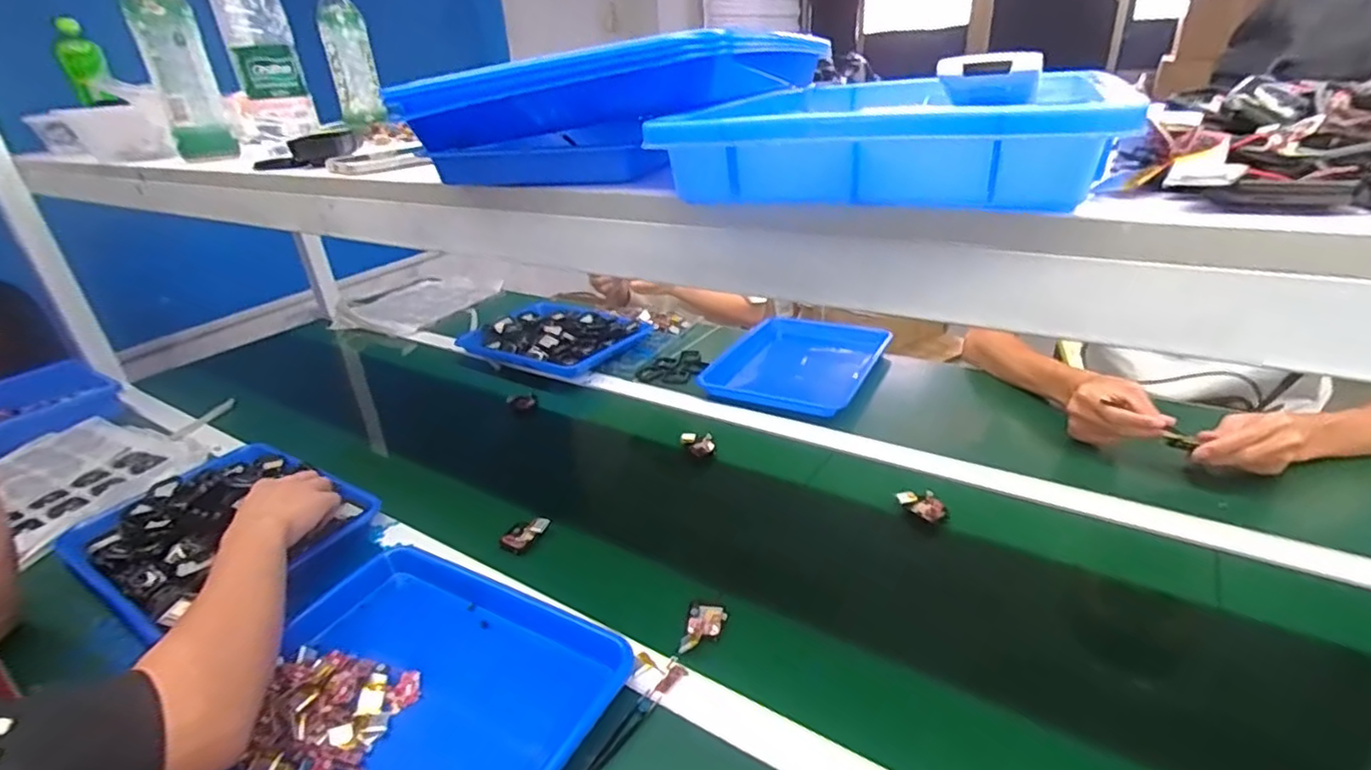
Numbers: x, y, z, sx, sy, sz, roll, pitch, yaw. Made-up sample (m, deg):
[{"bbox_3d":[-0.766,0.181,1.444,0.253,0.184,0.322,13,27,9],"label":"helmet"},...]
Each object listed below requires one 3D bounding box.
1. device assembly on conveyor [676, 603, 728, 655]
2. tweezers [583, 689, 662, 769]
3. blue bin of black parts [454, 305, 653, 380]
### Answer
[{"bbox_3d":[0.016,0.234,0.612,0.034,0.011,0.059,6,29,20],"label":"device assembly on conveyor"},{"bbox_3d":[-0.060,0.294,0.515,0.015,0.012,0.120,13,32,31],"label":"tweezers"},{"bbox_3d":[-0.257,-0.100,1.268,0.310,0.057,0.254,18,35,37],"label":"blue bin of black parts"}]

